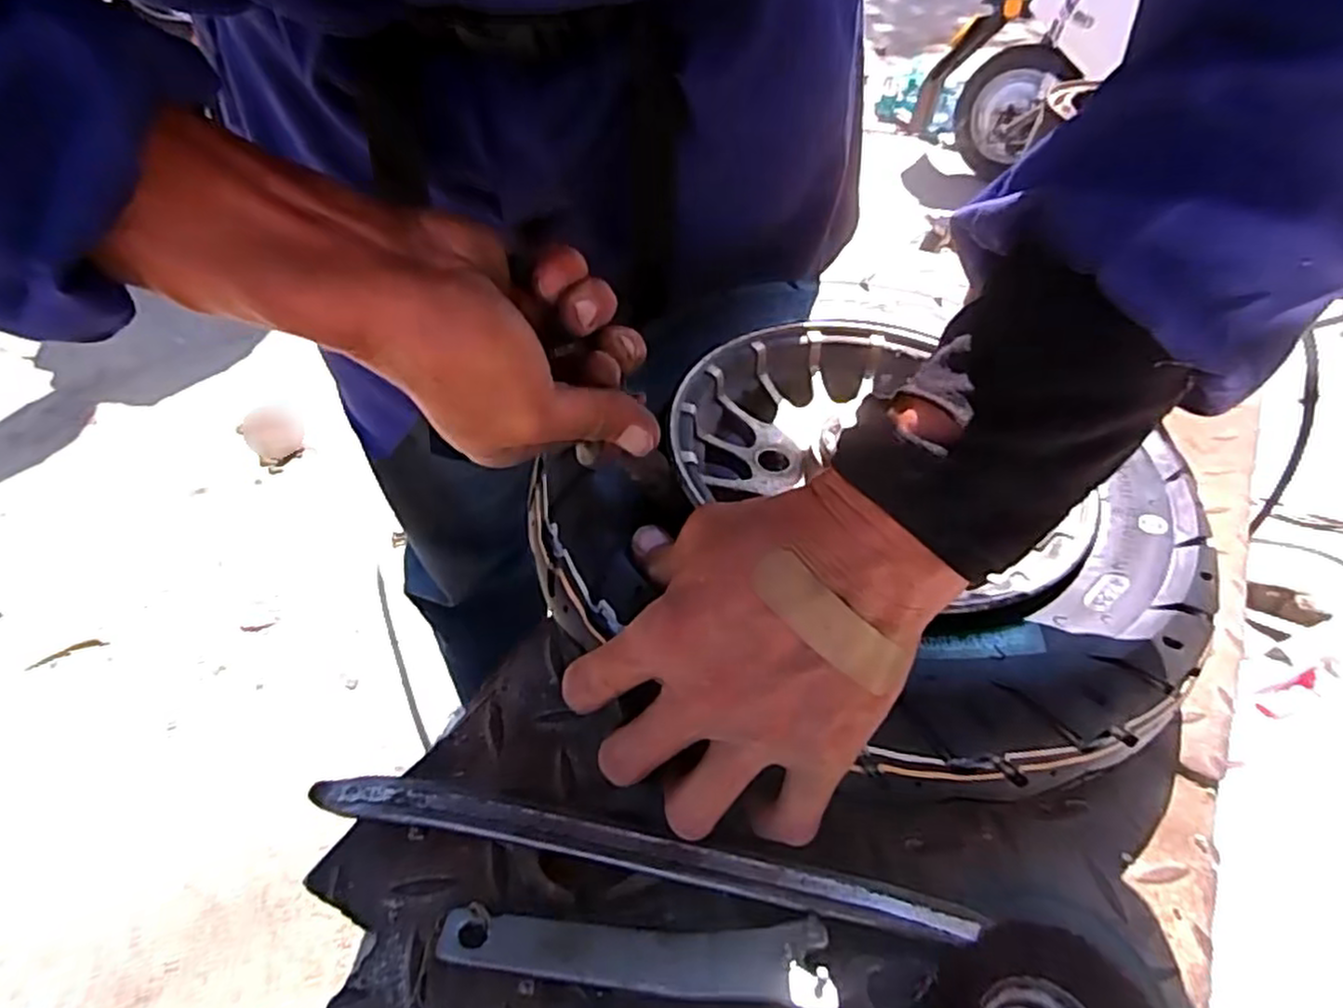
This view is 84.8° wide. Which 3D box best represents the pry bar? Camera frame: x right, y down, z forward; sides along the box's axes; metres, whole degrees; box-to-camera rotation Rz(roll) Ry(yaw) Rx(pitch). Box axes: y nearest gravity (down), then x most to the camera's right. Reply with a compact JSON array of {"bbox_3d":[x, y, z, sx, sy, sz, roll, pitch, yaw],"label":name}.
[{"bbox_3d":[-0.017,0.138,0.293,0.264,0.014,0.017,8,48,7],"label":"pry bar"}]

